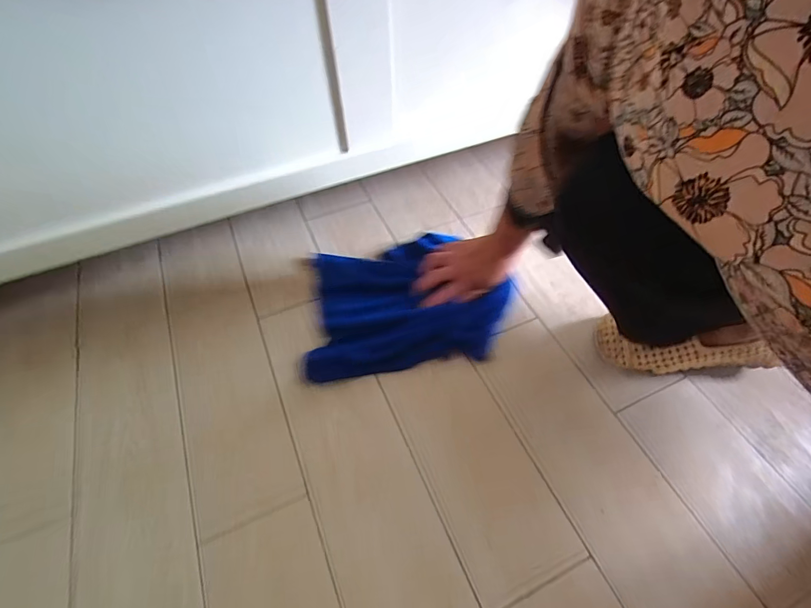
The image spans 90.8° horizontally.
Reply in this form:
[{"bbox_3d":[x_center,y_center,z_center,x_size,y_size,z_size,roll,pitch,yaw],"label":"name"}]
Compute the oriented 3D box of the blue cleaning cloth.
[{"bbox_3d":[-0.001,-0.011,0.570,0.270,0.027,0.209,-9,54,-6],"label":"blue cleaning cloth"}]

